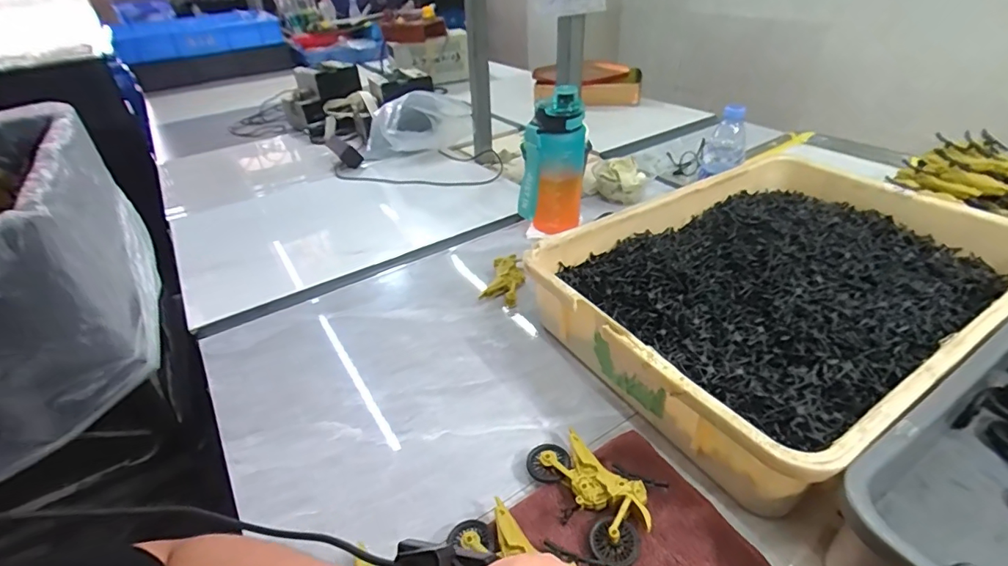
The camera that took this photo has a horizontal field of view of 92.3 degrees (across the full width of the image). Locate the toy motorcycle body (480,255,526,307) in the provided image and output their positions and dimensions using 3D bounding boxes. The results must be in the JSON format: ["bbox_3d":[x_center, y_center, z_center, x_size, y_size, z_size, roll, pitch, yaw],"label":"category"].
[{"bbox_3d":[0.004,-0.006,0.666,0.049,0.029,0.091,8,37,15],"label":"toy motorcycle body"}]

